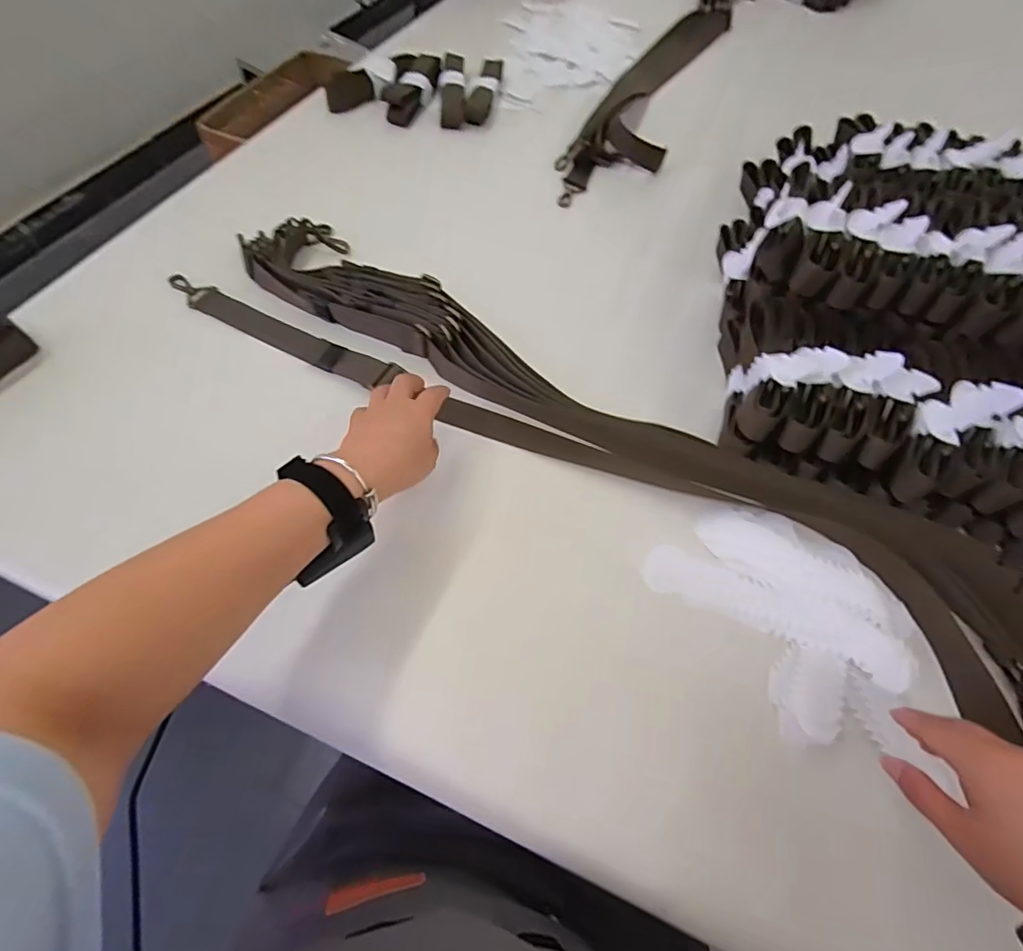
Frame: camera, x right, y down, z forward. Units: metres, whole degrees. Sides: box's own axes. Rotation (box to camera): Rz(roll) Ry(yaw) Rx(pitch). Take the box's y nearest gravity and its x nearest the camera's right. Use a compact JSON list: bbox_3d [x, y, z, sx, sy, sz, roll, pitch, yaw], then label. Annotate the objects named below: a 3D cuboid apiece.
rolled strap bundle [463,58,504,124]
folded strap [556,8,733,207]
[{"bbox_3d":[-0.043,-0.681,0.927,0.038,0.031,0.187,11,60,3],"label":"rolled strap bundle"},{"bbox_3d":[0.281,-0.735,0.966,0.151,0.043,0.817,23,62,11],"label":"folded strap"}]

